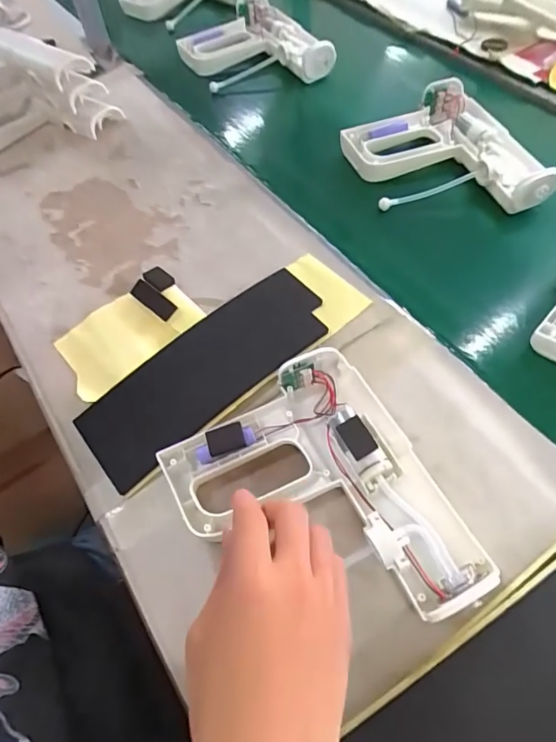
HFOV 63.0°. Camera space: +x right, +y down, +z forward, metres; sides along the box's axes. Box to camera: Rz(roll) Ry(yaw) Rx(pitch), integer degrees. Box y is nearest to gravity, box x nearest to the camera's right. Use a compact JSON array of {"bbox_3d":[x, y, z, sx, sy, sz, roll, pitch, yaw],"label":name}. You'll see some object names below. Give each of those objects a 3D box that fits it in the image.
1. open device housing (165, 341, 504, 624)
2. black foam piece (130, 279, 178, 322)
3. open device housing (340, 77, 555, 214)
[{"bbox_3d":[0.024,0.101,0.348,0.184,0.047,0.213,-25,62,-10],"label":"open device housing"},{"bbox_3d":[-0.132,-0.075,0.481,0.060,0.004,0.020,37,102,21],"label":"black foam piece"},{"bbox_3d":[0.198,-0.262,0.558,0.192,0.050,0.217,-17,61,-5],"label":"open device housing"}]

